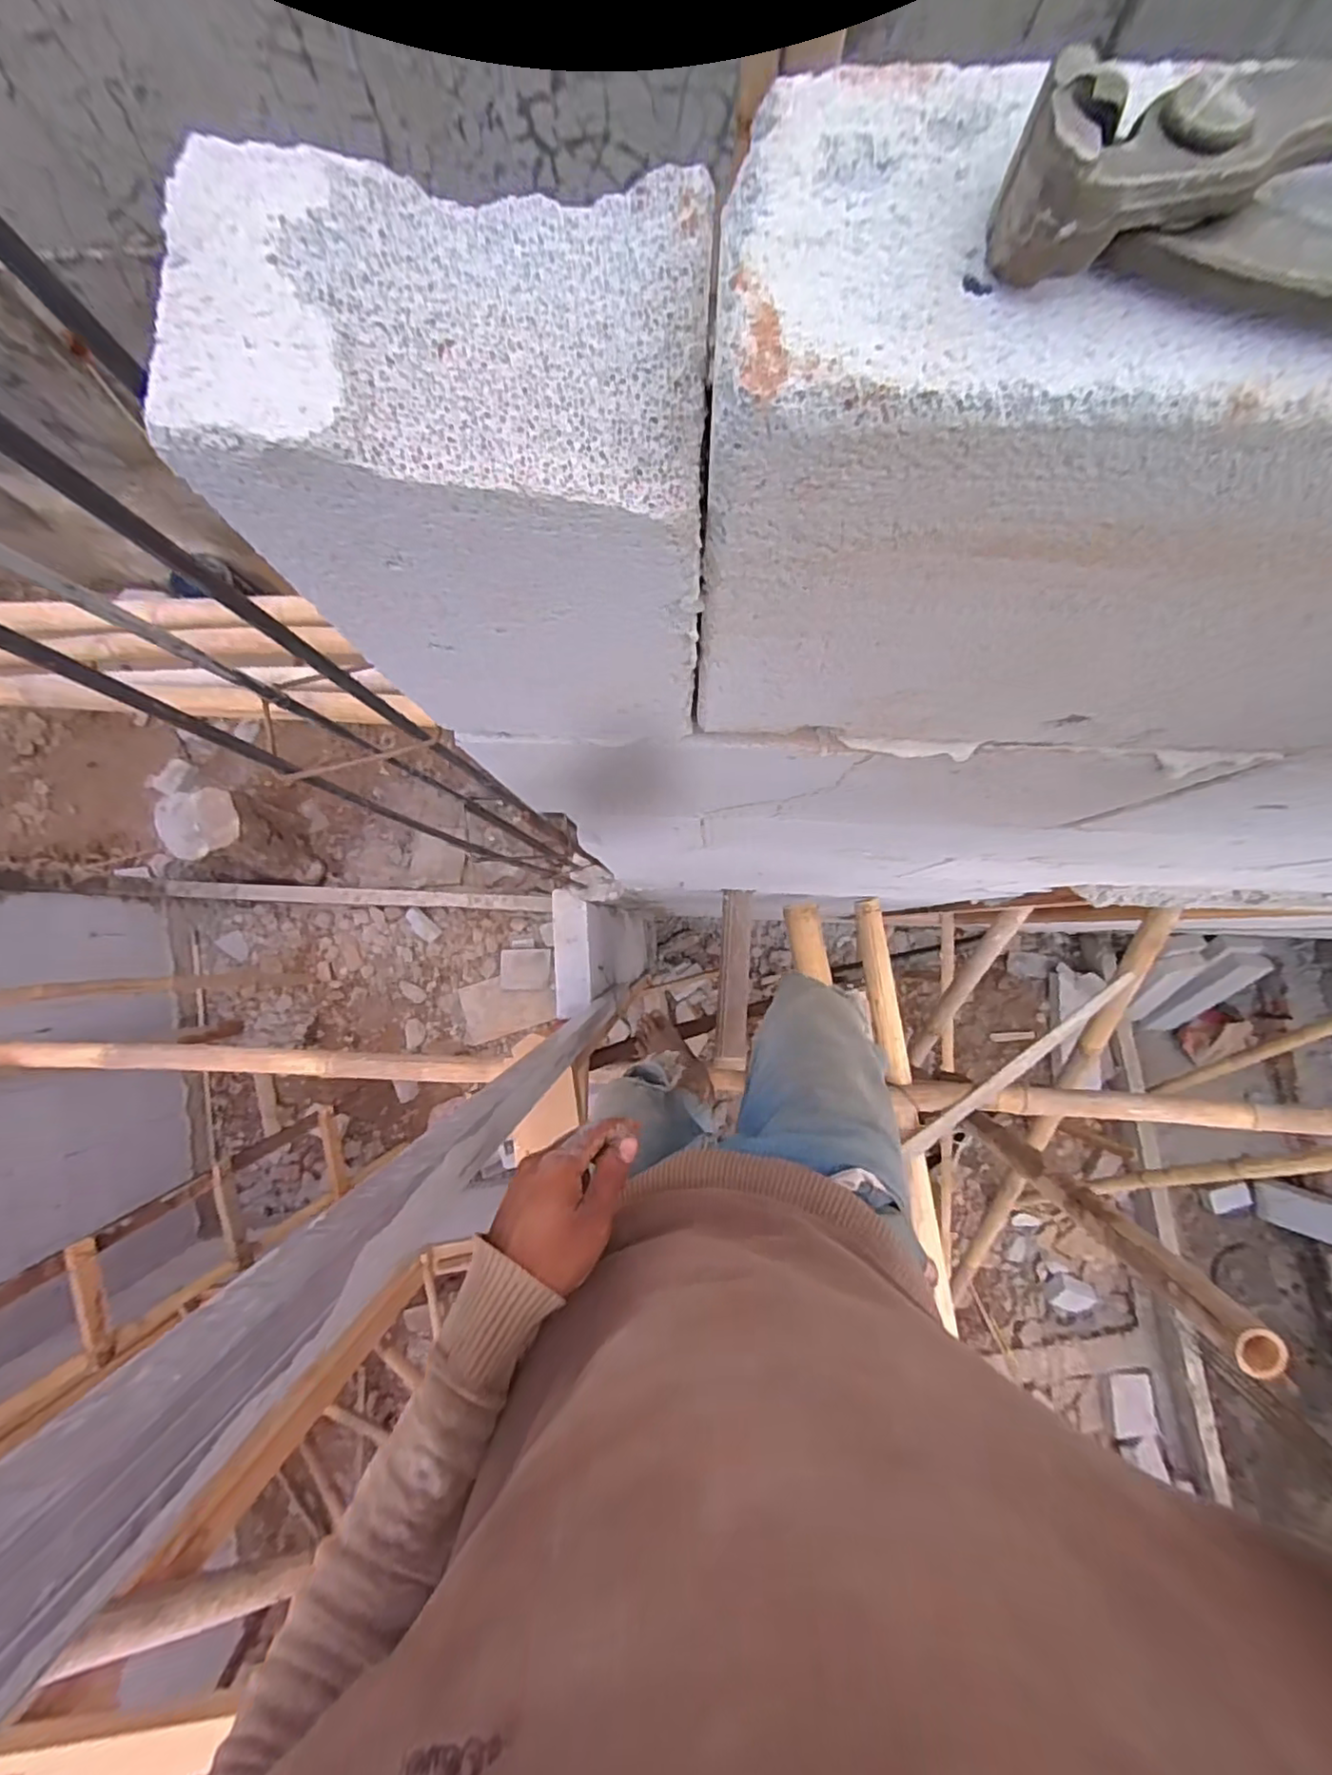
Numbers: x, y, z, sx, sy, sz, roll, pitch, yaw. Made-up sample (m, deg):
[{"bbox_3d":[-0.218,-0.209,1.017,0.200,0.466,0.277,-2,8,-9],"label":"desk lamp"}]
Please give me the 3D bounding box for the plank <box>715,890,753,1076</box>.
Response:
[{"bbox_3d":[0.133,0.176,1.247,0.061,0.027,0.339,3,86,2],"label":"plank"}]

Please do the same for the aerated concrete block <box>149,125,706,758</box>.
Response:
[{"bbox_3d":[-0.048,-0.115,0.228,0.121,0.183,0.085,6,87,2],"label":"aerated concrete block"}]

